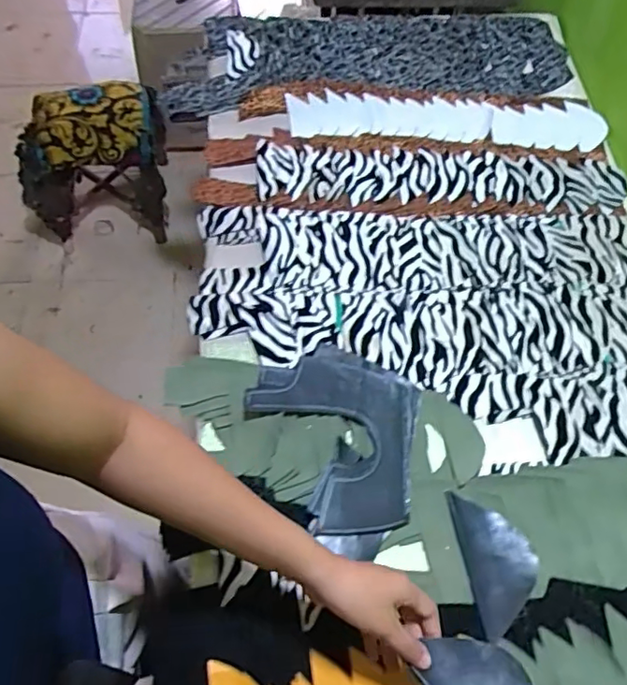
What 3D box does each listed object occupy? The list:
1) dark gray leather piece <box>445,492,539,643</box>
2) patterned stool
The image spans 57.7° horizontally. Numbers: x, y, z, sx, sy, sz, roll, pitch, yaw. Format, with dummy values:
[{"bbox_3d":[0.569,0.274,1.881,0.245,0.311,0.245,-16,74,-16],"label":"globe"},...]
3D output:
[{"bbox_3d":[0.182,0.213,0.562,0.066,0.015,0.130,-8,62,-6],"label":"dark gray leather piece"},{"bbox_3d":[-0.595,-0.447,1.532,0.392,0.360,0.251,-7,63,-6],"label":"patterned stool"}]

